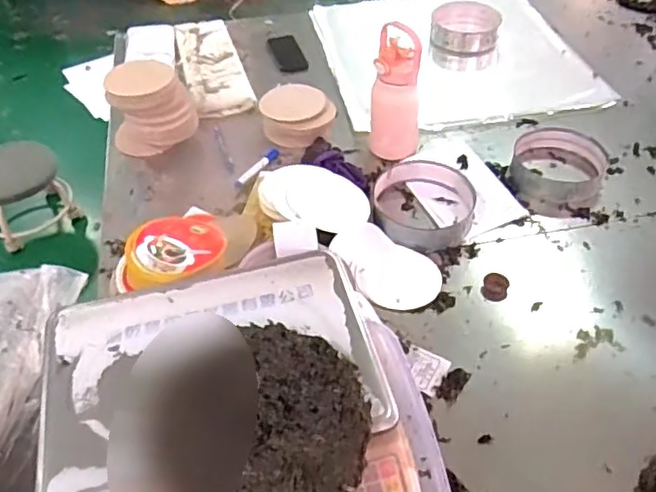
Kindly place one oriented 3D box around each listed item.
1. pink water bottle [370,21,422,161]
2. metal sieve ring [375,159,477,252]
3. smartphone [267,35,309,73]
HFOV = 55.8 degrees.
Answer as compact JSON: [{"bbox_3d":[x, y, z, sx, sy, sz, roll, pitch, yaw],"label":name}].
[{"bbox_3d":[0.133,-0.289,1.198,0.093,0.252,0.072,7,46,7],"label":"pink water bottle"},{"bbox_3d":[0.177,-0.078,1.140,0.188,0.042,0.203,2,46,2],"label":"metal sieve ring"},{"bbox_3d":[-0.102,-0.495,1.584,0.070,0.014,0.155,-14,47,-13],"label":"smartphone"}]

